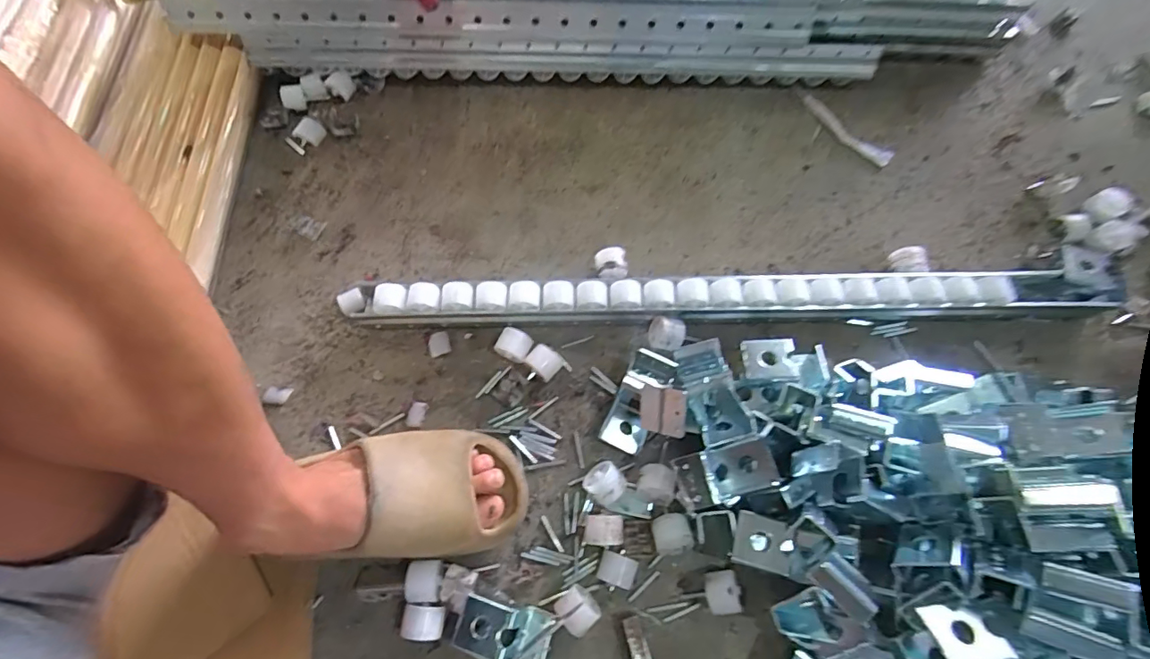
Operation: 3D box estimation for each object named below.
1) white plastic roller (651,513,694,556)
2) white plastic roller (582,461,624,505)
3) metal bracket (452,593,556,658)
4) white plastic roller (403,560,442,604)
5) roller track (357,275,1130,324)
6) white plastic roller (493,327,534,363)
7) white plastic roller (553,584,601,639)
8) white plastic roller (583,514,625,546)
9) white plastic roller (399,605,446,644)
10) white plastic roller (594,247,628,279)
[{"bbox_3d":[0.090,0.194,0.477,0.034,0.034,0.035,-7,69,-1],"label":"white plastic roller"},{"bbox_3d":[0.030,0.150,0.489,0.036,0.033,0.035,42,76,15],"label":"white plastic roller"},{"bbox_3d":[-0.062,0.265,0.437,0.079,0.040,0.044,14,70,6],"label":"metal bracket"},{"bbox_3d":[-0.137,0.229,0.457,0.029,0.028,0.034,-1,69,1],"label":"white plastic roller"},{"bbox_3d":[0.167,-0.031,0.547,0.848,0.045,0.050,-1,69,1],"label":"roller track"},{"bbox_3d":[-0.064,0.019,0.537,0.036,0.035,0.029,21,71,9],"label":"white plastic roller"},{"bbox_3d":[0.003,0.252,0.449,0.037,0.034,0.031,40,75,15],"label":"white plastic roller"},{"bbox_3d":[0.027,0.190,0.475,0.036,0.030,0.027,2,69,2],"label":"white plastic roller"},{"bbox_3d":[-0.133,0.260,0.447,0.035,0.032,0.027,4,69,3],"label":"white plastic roller"},{"bbox_3d":[0.041,-0.071,0.576,0.033,0.031,0.040,-7,69,-1],"label":"white plastic roller"}]

